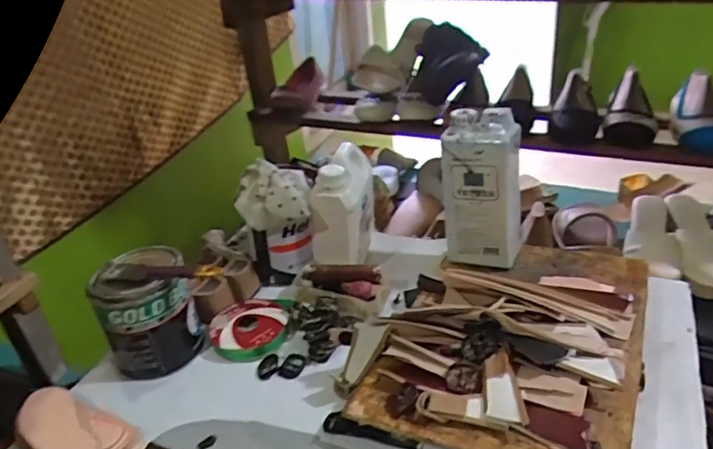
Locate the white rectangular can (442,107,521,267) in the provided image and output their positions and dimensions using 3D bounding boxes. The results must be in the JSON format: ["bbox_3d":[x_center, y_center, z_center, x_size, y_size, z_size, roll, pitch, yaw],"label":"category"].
[{"bbox_3d":[0.162,-0.045,0.726,0.100,0.201,0.057,3,32,14],"label":"white rectangular can"}]

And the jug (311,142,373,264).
[{"bbox_3d":[-0.020,-0.026,0.822,0.072,0.157,0.126,1,32,12],"label":"jug"}]

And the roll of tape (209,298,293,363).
[{"bbox_3d":[-0.137,0.134,0.736,0.093,0.031,0.100,-4,31,3],"label":"roll of tape"}]

